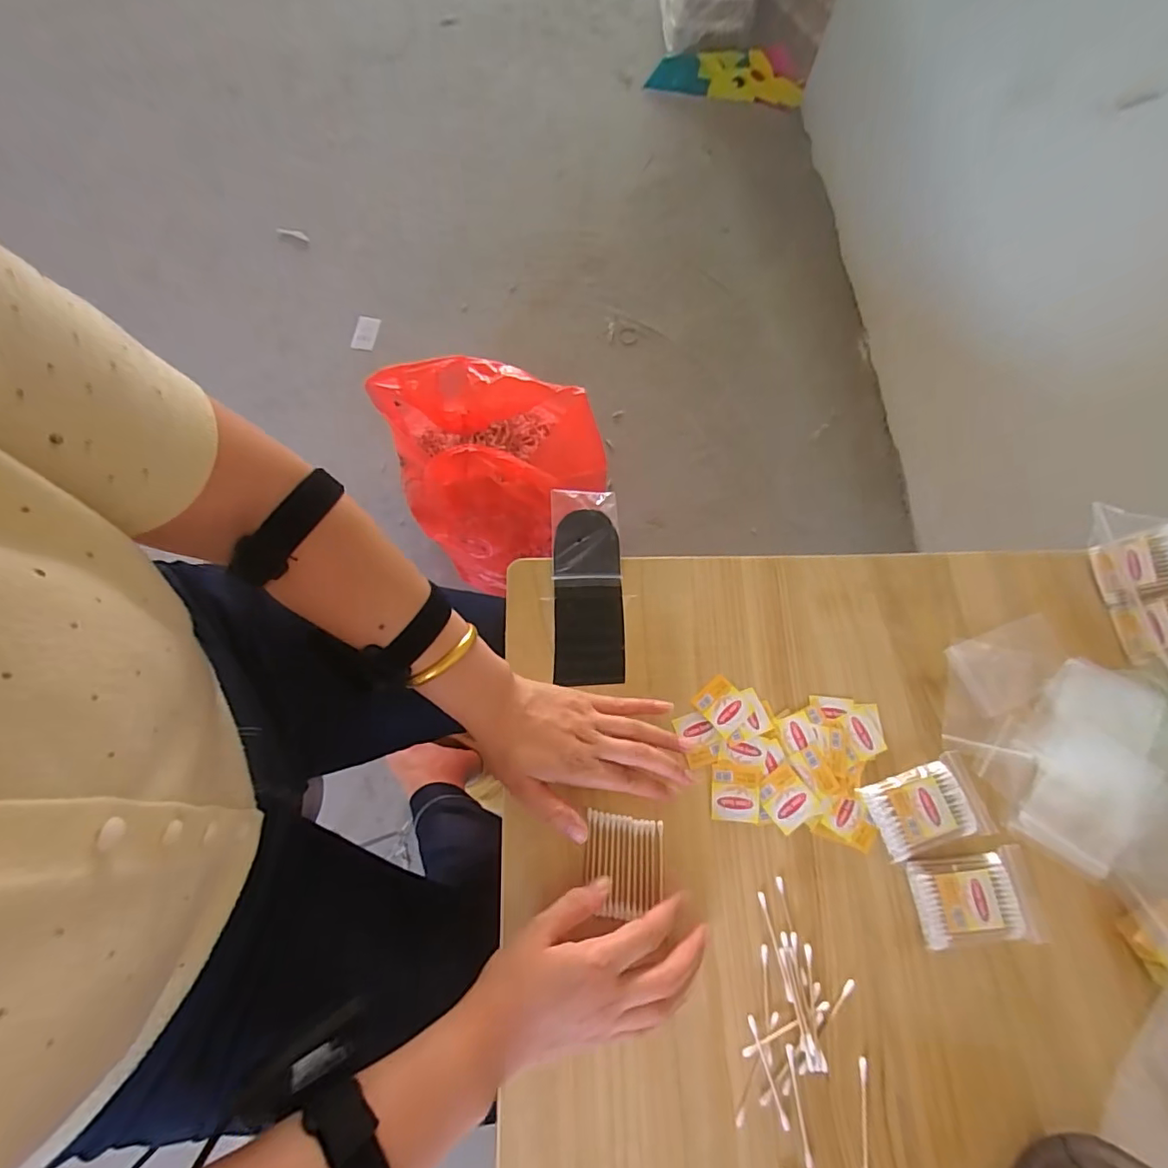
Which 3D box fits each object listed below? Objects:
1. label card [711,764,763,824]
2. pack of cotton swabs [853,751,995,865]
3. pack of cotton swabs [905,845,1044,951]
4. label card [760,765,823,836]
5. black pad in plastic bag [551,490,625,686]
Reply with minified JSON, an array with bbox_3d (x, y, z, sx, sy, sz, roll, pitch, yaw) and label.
[{"bbox_3d":[0.126,0.173,0.445,0.040,0.004,0.043,5,69,3],"label":"label card"},{"bbox_3d":[0.281,0.182,0.439,0.094,0.014,0.061,-18,70,-6],"label":"pack of cotton swabs"},{"bbox_3d":[0.304,0.243,0.416,0.096,0.009,0.061,-5,69,-1],"label":"pack of cotton swabs"},{"bbox_3d":[0.168,0.178,0.443,0.039,0.004,0.045,-32,72,-11],"label":"label card"},{"bbox_3d":[0.003,-0.001,0.511,0.064,0.015,0.189,-2,69,0],"label":"black pad in plastic bag"}]

